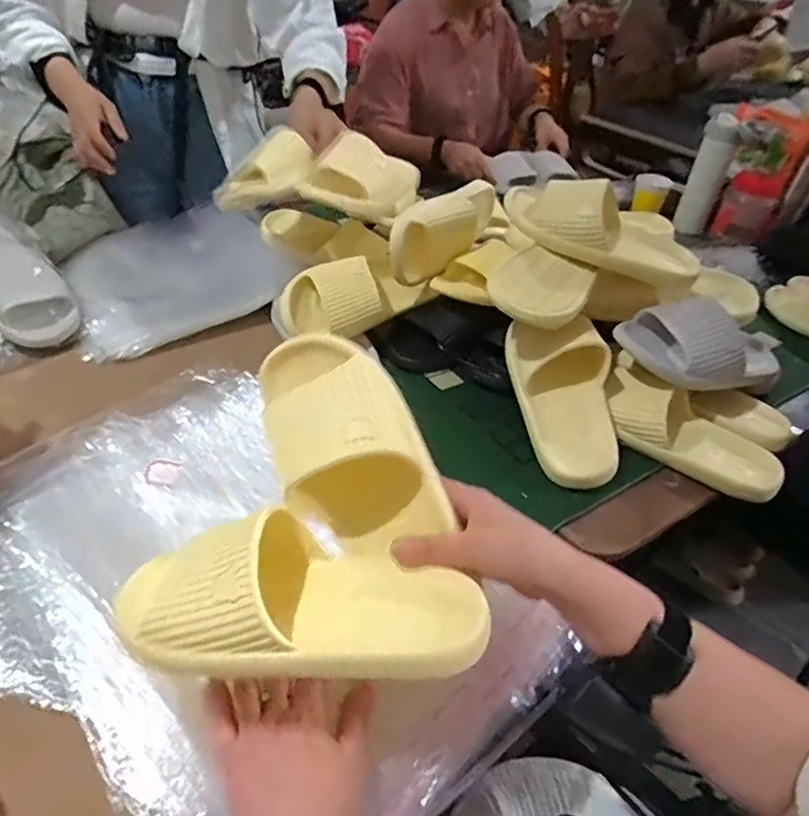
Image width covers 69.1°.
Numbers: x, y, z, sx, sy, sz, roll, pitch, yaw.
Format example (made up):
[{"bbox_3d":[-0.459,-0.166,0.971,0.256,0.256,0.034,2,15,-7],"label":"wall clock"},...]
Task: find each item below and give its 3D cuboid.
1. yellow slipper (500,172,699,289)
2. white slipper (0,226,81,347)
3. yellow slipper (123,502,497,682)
[{"bbox_3d":[0.250,-0.228,0.730,0.247,0.078,0.096,24,42,0],"label":"yellow slipper"},{"bbox_3d":[-0.563,-0.192,0.832,0.266,0.069,0.116,45,53,14],"label":"white slipper"},{"bbox_3d":[-0.074,0.131,0.412,0.256,0.085,0.116,4,40,6],"label":"yellow slipper"}]

